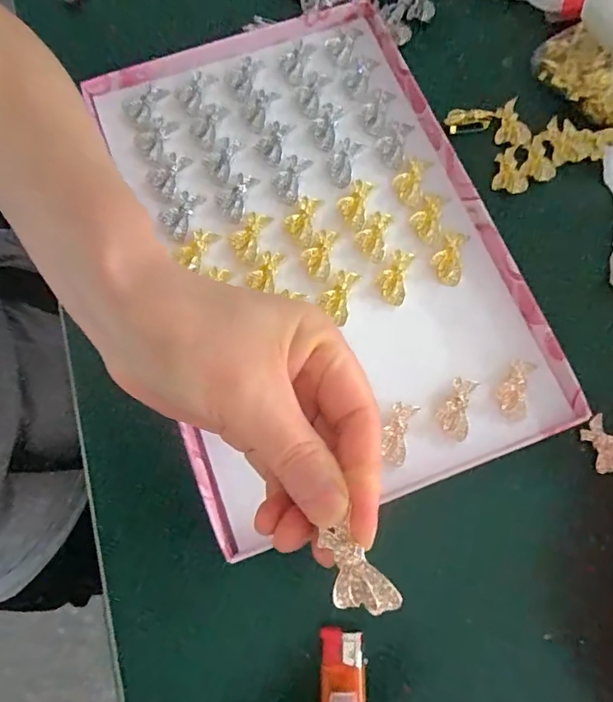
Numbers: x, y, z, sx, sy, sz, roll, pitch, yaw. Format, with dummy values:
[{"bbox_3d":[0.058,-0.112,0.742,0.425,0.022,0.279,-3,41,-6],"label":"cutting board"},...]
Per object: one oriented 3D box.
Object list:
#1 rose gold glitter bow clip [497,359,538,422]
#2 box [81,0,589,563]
[{"bbox_3d":[0.106,0.019,0.266,0.017,0.004,0.030,13,76,6],"label":"rose gold glitter bow clip"},{"bbox_3d":[0.003,-0.061,0.291,0.190,0.014,0.286,-20,75,-5],"label":"box"}]

